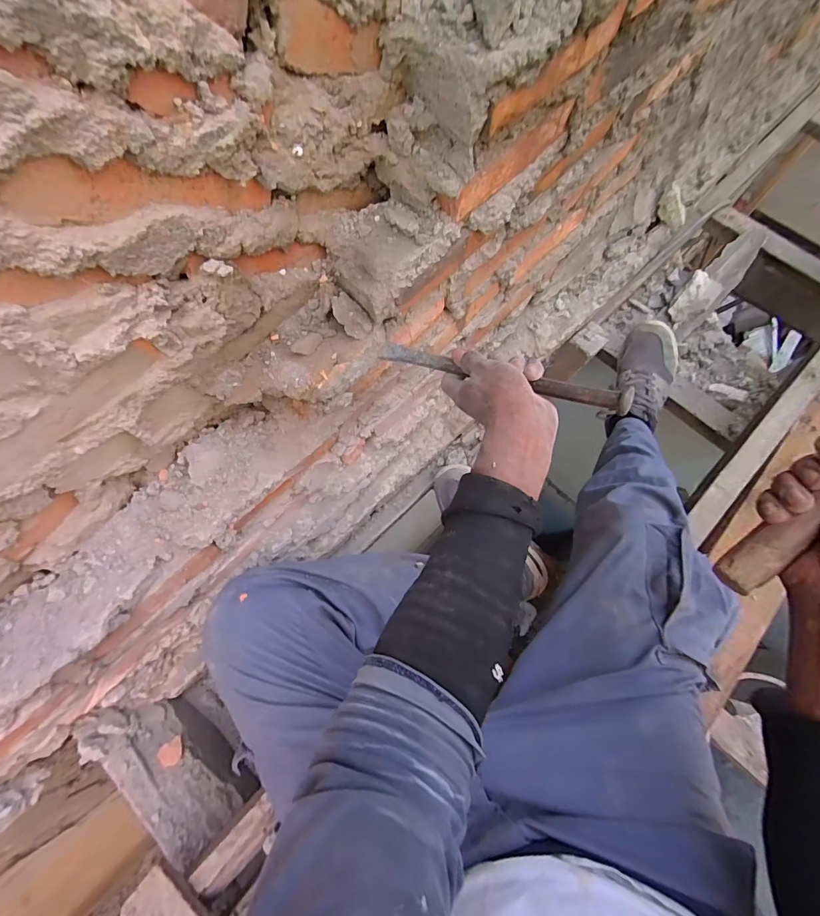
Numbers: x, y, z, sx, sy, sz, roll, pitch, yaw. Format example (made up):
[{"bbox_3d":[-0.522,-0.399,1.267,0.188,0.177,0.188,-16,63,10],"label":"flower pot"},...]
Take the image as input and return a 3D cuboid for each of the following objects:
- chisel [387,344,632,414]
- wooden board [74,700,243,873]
[{"bbox_3d":[0.085,-0.088,0.439,0.269,0.020,0.017,18,73,25],"label":"chisel"},{"bbox_3d":[-0.351,0.435,0.589,0.235,0.034,0.096,43,50,9],"label":"wooden board"}]

